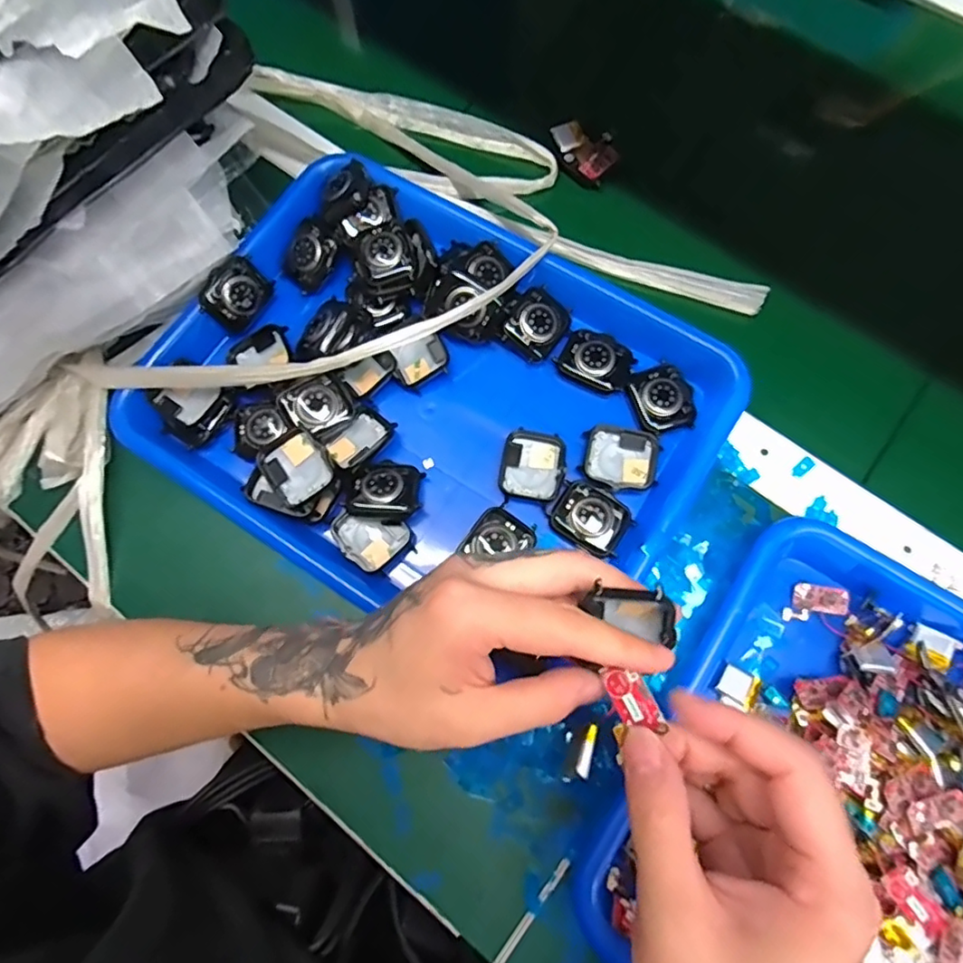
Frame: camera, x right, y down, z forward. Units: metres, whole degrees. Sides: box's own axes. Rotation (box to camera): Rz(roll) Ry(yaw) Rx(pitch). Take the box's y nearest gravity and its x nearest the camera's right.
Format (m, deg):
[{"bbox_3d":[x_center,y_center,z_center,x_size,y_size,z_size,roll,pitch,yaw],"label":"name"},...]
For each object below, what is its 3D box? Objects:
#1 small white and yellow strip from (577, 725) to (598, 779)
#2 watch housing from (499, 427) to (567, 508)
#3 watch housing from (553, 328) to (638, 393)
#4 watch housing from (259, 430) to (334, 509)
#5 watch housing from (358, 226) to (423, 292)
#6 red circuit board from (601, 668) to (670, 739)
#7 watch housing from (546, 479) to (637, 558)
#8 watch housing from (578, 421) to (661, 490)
[{"bbox_3d":[0.043,0.108,0.230,0.005,0.004,0.020,20,61,7],"label":"small white and yellow strip"},{"bbox_3d":[0.032,-0.008,0.358,0.038,0.011,0.044,8,75,4],"label":"watch housing"},{"bbox_3d":[0.075,-0.079,0.370,0.046,0.007,0.034,27,77,9],"label":"watch housing"},{"bbox_3d":[-0.110,-0.007,0.347,0.035,0.012,0.039,-34,76,-7],"label":"watch housing"},{"bbox_3d":[-0.061,-0.145,0.381,0.037,0.021,0.040,-1,74,2],"label":"watch housing"},{"bbox_3d":[0.059,0.086,0.227,0.014,0.004,0.028,-32,69,10],"label":"red circuit board"},{"bbox_3d":[0.065,0.021,0.345,0.045,0.006,0.035,36,79,11],"label":"watch housing"},{"bbox_3d":[0.087,-0.017,0.356,0.046,0.010,0.043,9,75,5],"label":"watch housing"}]

